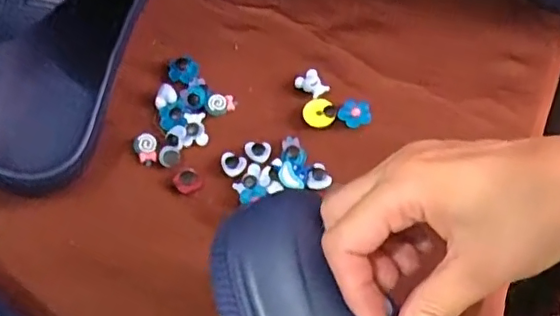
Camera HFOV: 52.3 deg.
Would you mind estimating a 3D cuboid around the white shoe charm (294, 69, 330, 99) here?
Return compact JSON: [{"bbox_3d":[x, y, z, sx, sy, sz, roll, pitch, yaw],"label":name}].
[{"bbox_3d":[0.025,-0.057,0.456,0.019,0.011,0.025,-31,66,-14],"label":"white shoe charm"}]

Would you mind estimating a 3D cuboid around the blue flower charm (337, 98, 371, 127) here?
[{"bbox_3d":[0.059,-0.035,0.443,0.024,0.011,0.022,-1,63,1],"label":"blue flower charm"}]

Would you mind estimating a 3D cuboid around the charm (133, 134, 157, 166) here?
[{"bbox_3d":[-0.101,-0.007,0.436,0.017,0.012,0.021,-24,65,-11],"label":"charm"}]

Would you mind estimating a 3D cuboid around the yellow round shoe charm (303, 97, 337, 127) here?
[{"bbox_3d":[0.031,-0.035,0.445,0.026,0.009,0.024,-1,63,1],"label":"yellow round shoe charm"}]

